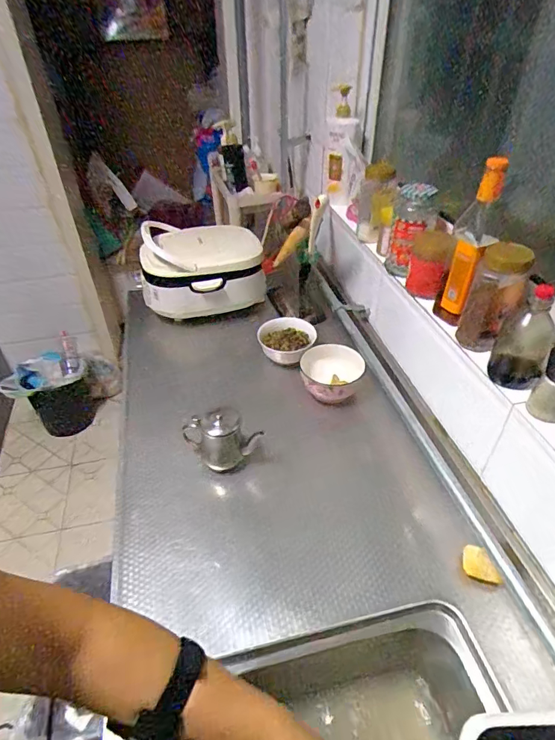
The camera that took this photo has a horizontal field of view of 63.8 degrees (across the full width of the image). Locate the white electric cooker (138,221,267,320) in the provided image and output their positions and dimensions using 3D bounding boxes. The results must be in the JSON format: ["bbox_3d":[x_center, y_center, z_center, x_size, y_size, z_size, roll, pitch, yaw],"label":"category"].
[{"bbox_3d":[-0.201,-0.265,1.160,0.292,0.174,0.254,-14,41,-15],"label":"white electric cooker"}]

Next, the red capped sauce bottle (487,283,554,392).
[{"bbox_3d":[0.338,-0.039,0.610,0.067,0.146,0.051,20,44,24],"label":"red capped sauce bottle"}]

